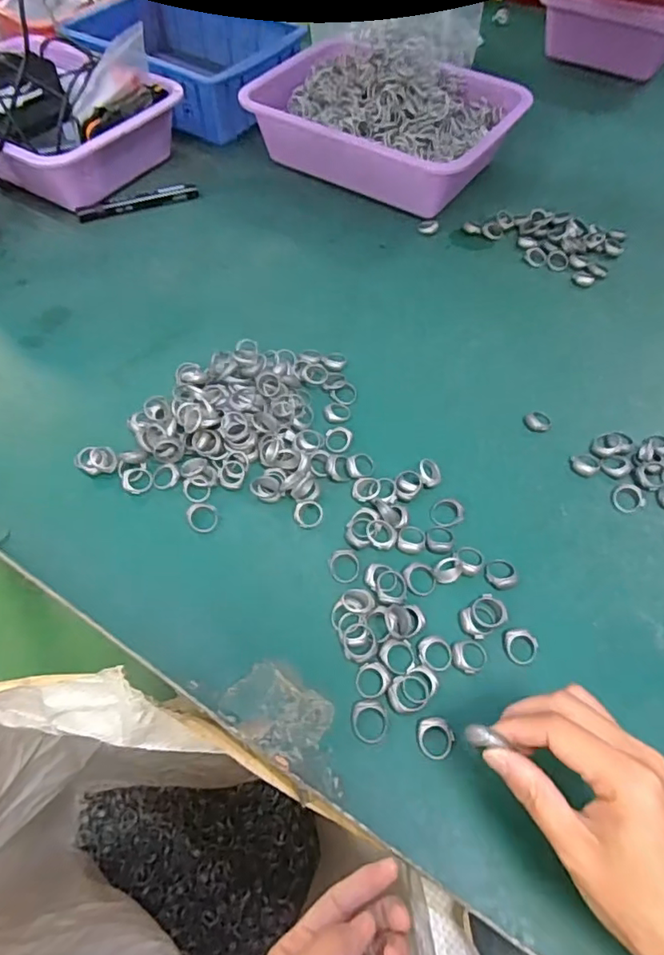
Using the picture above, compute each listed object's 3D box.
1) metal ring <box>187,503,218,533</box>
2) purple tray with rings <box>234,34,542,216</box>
[{"bbox_3d":[-0.102,0.031,0.444,0.024,0.004,0.024,1,70,-4],"label":"metal ring"},{"bbox_3d":[0.063,-0.446,0.710,0.312,0.100,0.217,28,62,18],"label":"purple tray with rings"}]

